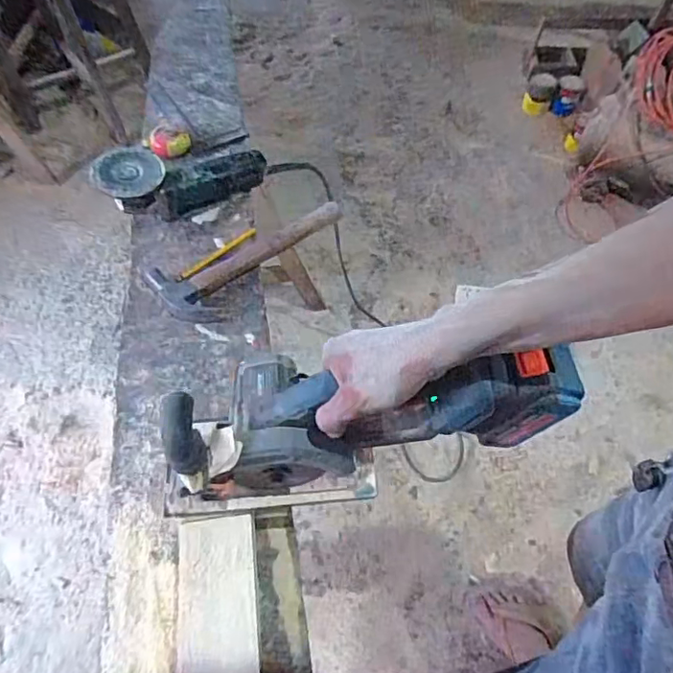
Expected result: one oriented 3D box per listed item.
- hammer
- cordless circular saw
[{"bbox_3d":[-0.118,-0.126,0.857,0.325,0.028,0.114,-29,63,-20],"label":"hammer"},{"bbox_3d":[0.022,0.073,0.544,0.395,0.157,0.133,-12,58,12],"label":"cordless circular saw"}]

